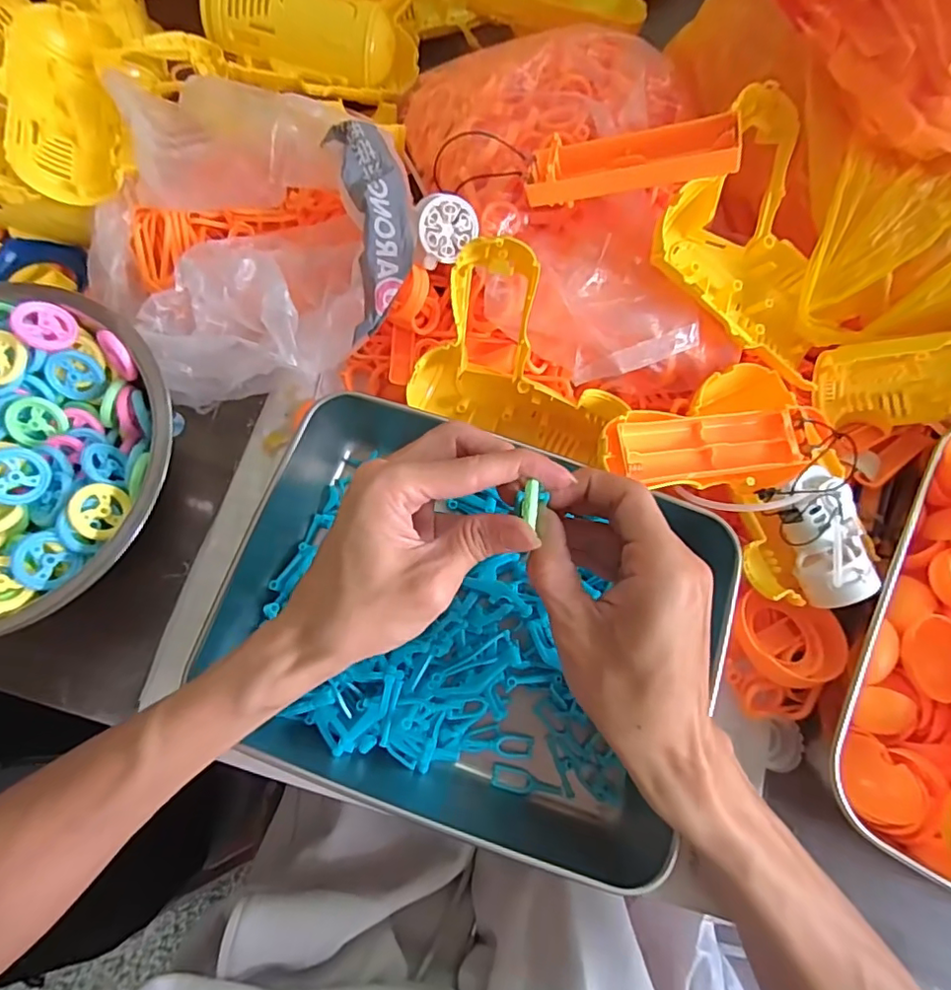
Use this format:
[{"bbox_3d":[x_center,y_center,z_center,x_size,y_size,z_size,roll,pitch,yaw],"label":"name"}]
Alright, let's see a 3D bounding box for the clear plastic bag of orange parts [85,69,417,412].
[{"bbox_3d":[-0.136,-0.150,0.340,0.198,0.079,0.173,13,75,2],"label":"clear plastic bag of orange parts"}]

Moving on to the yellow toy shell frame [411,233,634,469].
[{"bbox_3d":[0.033,-0.081,0.323,0.116,0.109,0.034,23,39,-6],"label":"yellow toy shell frame"}]

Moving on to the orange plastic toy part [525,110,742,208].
[{"bbox_3d":[0.083,-0.183,0.302,0.108,0.017,0.036,1,74,19],"label":"orange plastic toy part"}]

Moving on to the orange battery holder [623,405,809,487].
[{"bbox_3d":[0.129,-0.028,0.304,0.104,0.014,0.035,-9,76,-4],"label":"orange battery holder"}]

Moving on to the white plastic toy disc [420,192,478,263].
[{"bbox_3d":[-0.017,-0.154,0.322,0.032,0.008,0.034,25,107,-31],"label":"white plastic toy disc"}]

